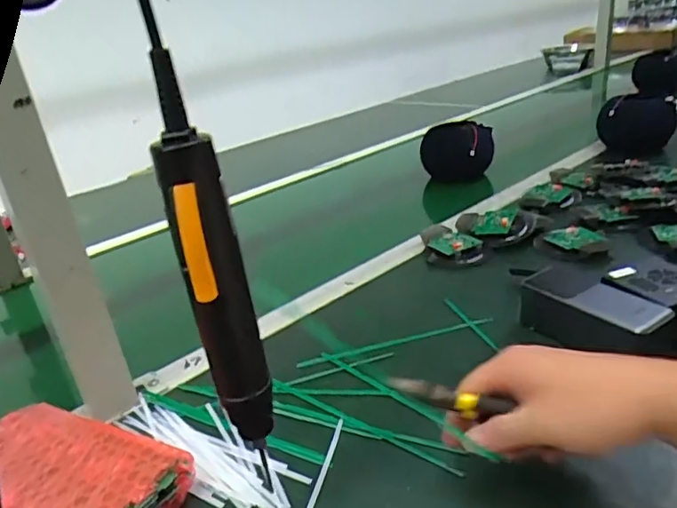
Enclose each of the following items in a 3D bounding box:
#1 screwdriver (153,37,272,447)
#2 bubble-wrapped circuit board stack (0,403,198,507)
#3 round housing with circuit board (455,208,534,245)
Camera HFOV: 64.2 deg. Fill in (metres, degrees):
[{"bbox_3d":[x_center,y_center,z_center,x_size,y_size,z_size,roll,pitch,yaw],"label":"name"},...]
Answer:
[{"bbox_3d":[-0.064,0.013,0.288,0.032,0.213,0.031,-12,25,-12],"label":"screwdriver"},{"bbox_3d":[-0.225,0.175,0.404,0.204,0.041,0.132,8,28,30],"label":"bubble-wrapped circuit board stack"},{"bbox_3d":[0.217,-0.039,0.755,0.102,0.029,0.070,4,26,21],"label":"round housing with circuit board"}]

